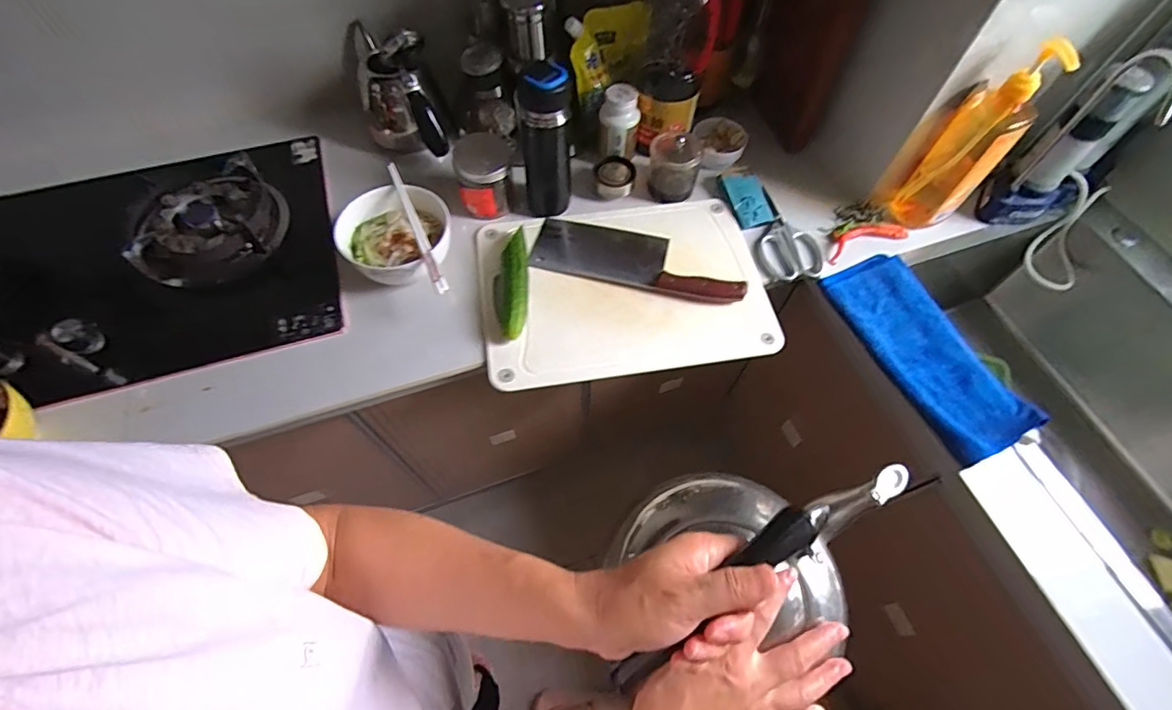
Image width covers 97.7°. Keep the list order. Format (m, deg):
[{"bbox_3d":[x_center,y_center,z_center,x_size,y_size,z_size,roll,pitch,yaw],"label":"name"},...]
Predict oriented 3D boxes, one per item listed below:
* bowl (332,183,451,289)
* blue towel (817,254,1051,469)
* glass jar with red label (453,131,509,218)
[{"bbox_3d":[-0.264,-0.164,0.722,0.146,0.077,0.139,0,62,-1],"label":"bowl"},{"bbox_3d":[0.460,-0.011,0.695,0.141,0.018,0.301,-21,64,-12],"label":"blue towel"},{"bbox_3d":[-0.154,-0.275,0.770,0.075,0.101,0.090,-12,63,-7],"label":"glass jar with red label"}]

